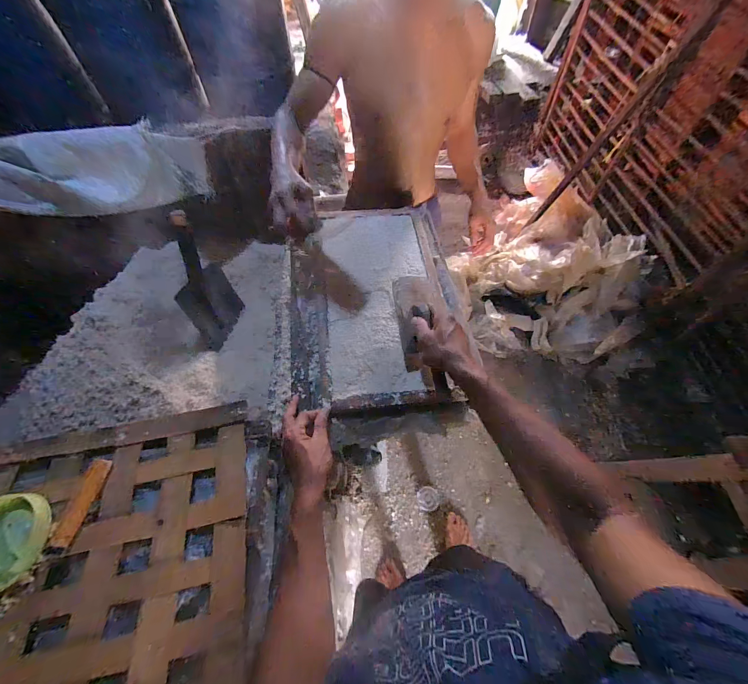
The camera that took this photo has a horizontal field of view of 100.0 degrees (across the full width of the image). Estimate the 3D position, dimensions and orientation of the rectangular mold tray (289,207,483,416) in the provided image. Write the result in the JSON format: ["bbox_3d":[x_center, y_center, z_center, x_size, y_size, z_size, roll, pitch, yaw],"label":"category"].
[{"bbox_3d":[0.000,-0.097,0.658,0.352,0.059,0.482,-5,59,-2],"label":"rectangular mold tray"}]

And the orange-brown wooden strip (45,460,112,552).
[{"bbox_3d":[-0.395,0.218,0.423,0.024,0.011,0.111,6,59,5],"label":"orange-brown wooden strip"}]

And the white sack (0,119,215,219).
[{"bbox_3d":[-1.025,-0.539,1.015,0.934,0.236,0.142,-8,59,-4],"label":"white sack"}]

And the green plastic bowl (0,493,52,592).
[{"bbox_3d":[-0.468,0.254,0.396,0.100,0.035,0.111,9,60,6],"label":"green plastic bowl"}]

